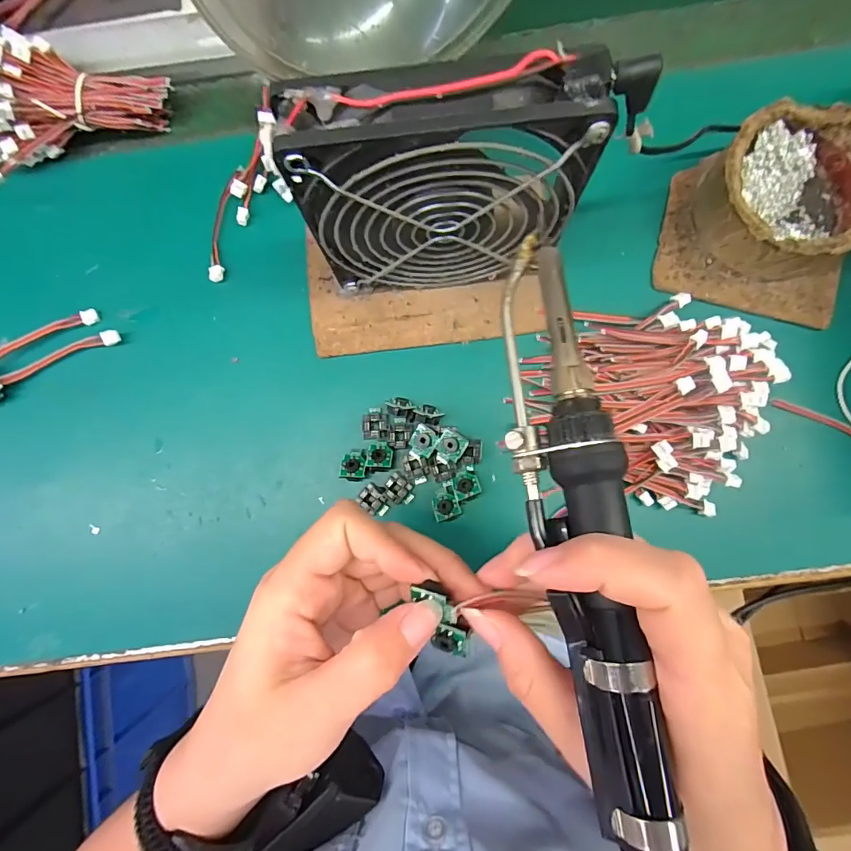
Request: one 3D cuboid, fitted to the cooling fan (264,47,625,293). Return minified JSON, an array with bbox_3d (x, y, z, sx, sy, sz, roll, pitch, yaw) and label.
[{"bbox_3d":[0.007,-0.099,0.210,0.113,0.125,0.032,0,85,2],"label":"cooling fan"}]

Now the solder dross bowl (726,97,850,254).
[{"bbox_3d":[0.198,-0.125,0.247,0.080,0.040,0.082,0,85,2],"label":"solder dross bowl"}]

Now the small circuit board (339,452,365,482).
[{"bbox_3d":[-0.041,0.023,0.256,0.014,0.005,0.016,6,85,3],"label":"small circuit board"}]

